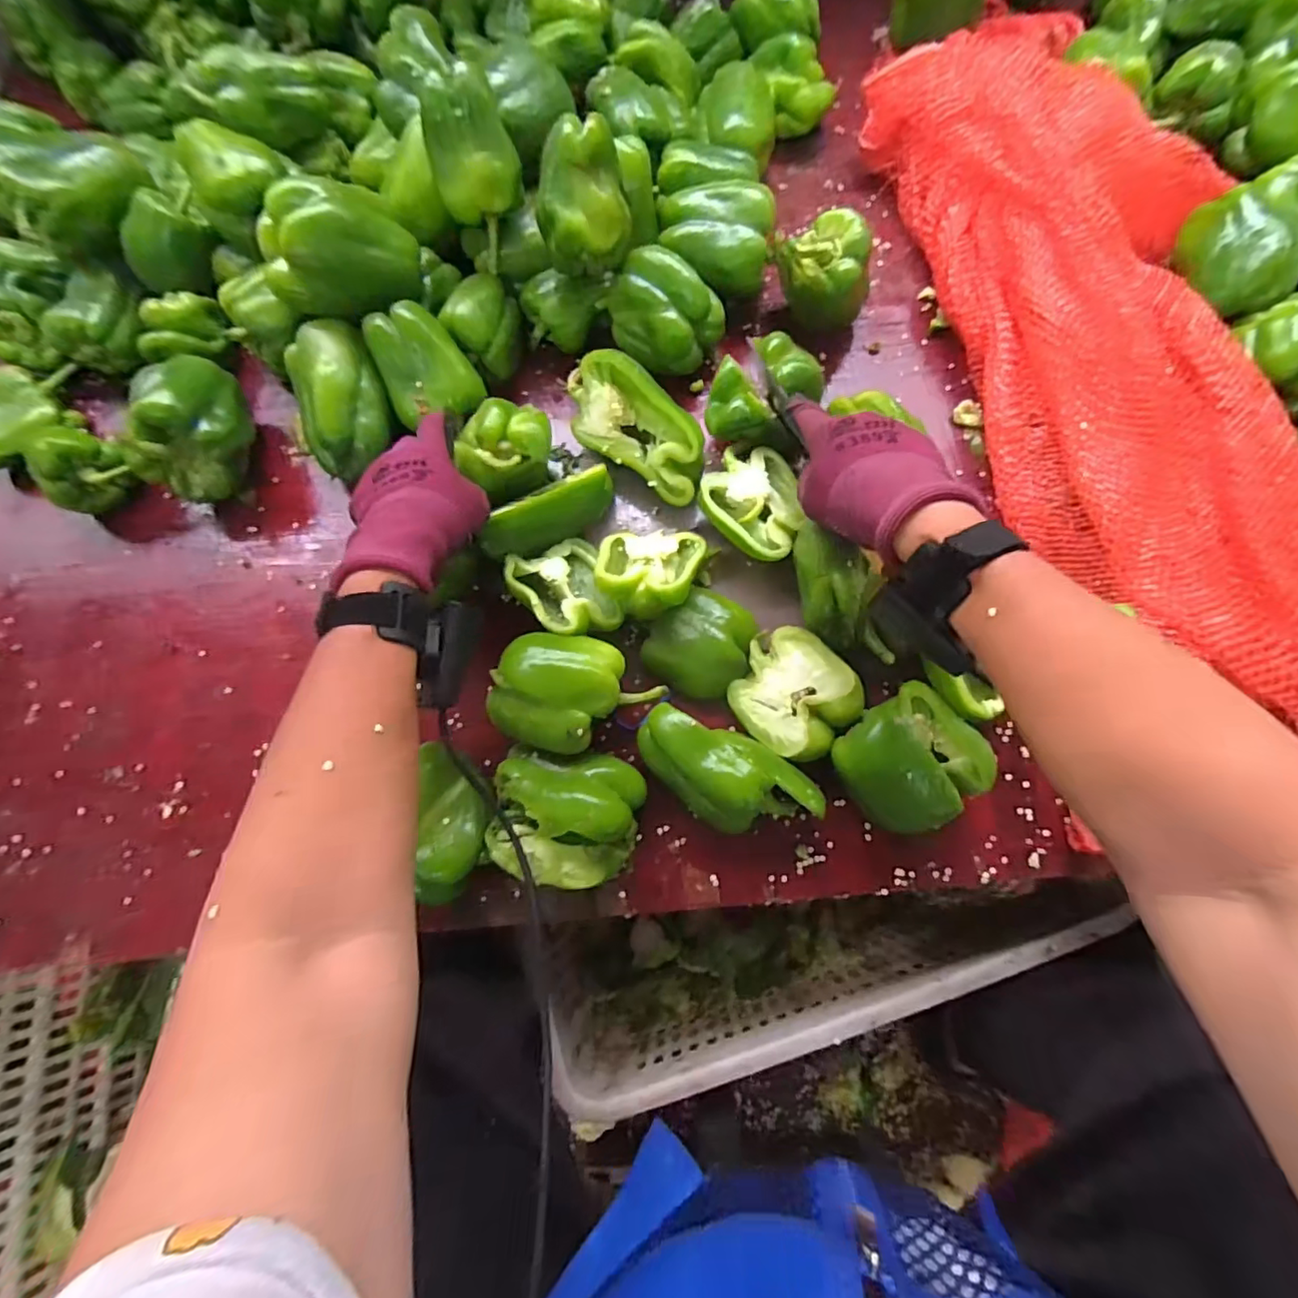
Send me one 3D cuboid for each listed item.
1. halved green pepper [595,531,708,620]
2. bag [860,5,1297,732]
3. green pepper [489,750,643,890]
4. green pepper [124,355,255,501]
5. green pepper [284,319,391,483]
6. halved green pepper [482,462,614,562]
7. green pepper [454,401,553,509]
[{"bbox_3d":[0.001,-0.061,0.468,0.084,0.036,0.084,12,43,18],"label":"halved green pepper"},{"bbox_3d":[0.417,-0.268,0.498,0.263,0.087,0.730,-10,72,-1],"label":"bag"},{"bbox_3d":[-0.059,0.119,0.412,0.099,0.082,0.086,8,73,4],"label":"green pepper"},{"bbox_3d":[-0.411,-0.198,0.527,0.086,0.102,0.104,-13,73,-2],"label":"green pepper"},{"bbox_3d":[-0.284,-0.224,0.532,0.067,0.077,0.133,-14,103,-36],"label":"green pepper"},{"bbox_3d":[-0.081,-0.112,0.484,0.126,0.040,0.037,-34,74,-24],"label":"halved green pepper"},{"bbox_3d":[-0.120,-0.166,0.485,0.056,0.075,0.088,19,61,42],"label":"green pepper"}]

